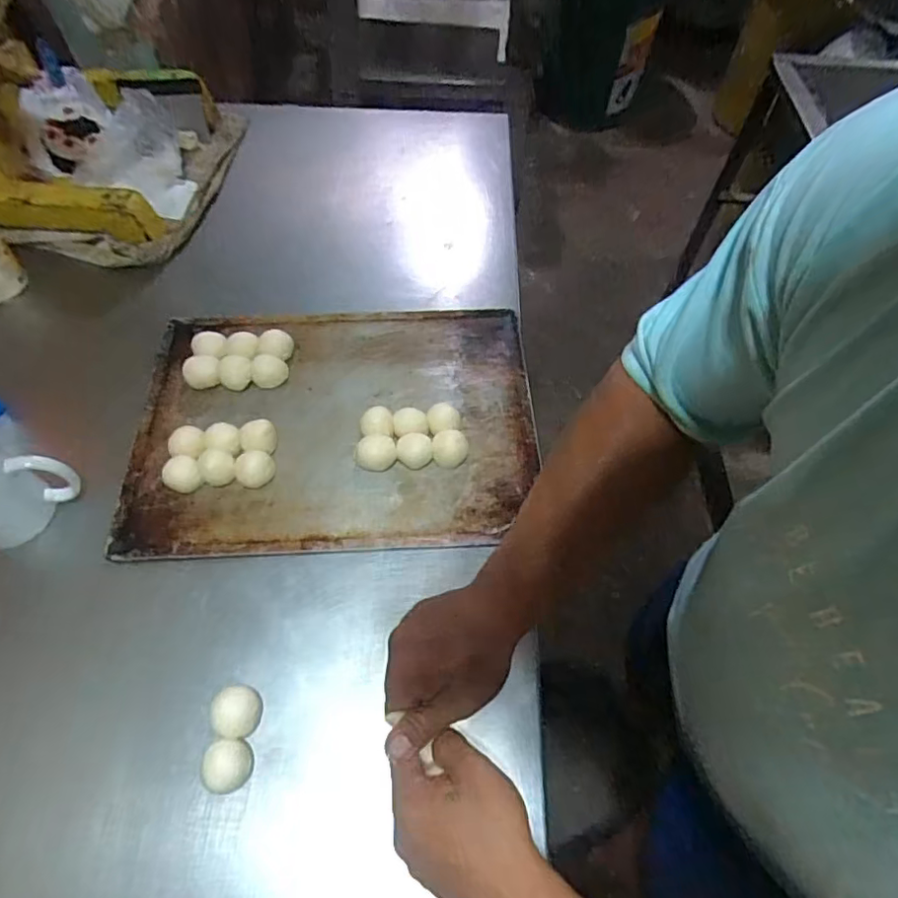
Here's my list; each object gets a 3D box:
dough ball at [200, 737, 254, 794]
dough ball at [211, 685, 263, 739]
[{"bbox_3d":[-0.185,0.265,0.477,0.036,0.027,0.039,1,60,-2],"label":"dough ball"},{"bbox_3d":[-0.184,0.230,0.497,0.039,0.028,0.040,1,60,-2],"label":"dough ball"}]

